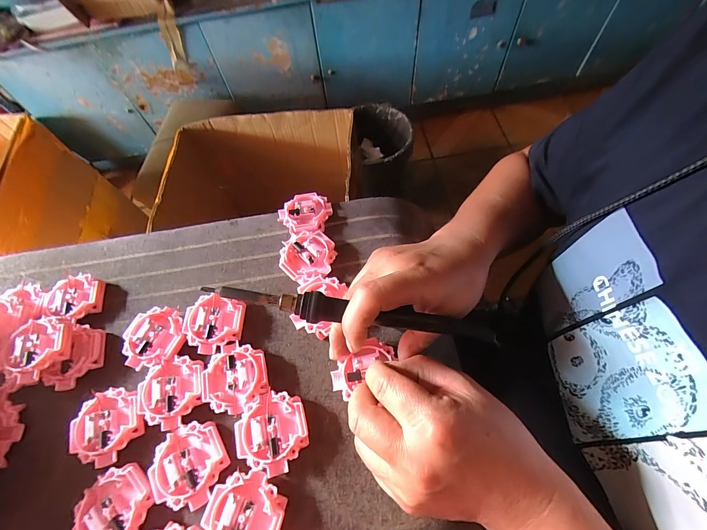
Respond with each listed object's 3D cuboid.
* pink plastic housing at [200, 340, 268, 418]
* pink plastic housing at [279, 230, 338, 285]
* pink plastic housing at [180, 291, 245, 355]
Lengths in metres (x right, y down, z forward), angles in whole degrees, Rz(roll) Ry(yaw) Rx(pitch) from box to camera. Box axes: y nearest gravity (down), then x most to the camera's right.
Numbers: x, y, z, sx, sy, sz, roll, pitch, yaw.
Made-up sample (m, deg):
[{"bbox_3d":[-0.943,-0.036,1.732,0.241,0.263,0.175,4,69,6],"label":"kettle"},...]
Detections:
[{"bbox_3d":[-0.097,0.091,0.259,0.051,0.012,0.054,-16,63,-2],"label":"pink plastic housing"},{"bbox_3d":[-0.045,-0.009,0.306,0.051,0.013,0.052,-2,63,5],"label":"pink plastic housing"},{"bbox_3d":[-0.125,0.053,0.285,0.052,0.013,0.051,3,64,7],"label":"pink plastic housing"}]

